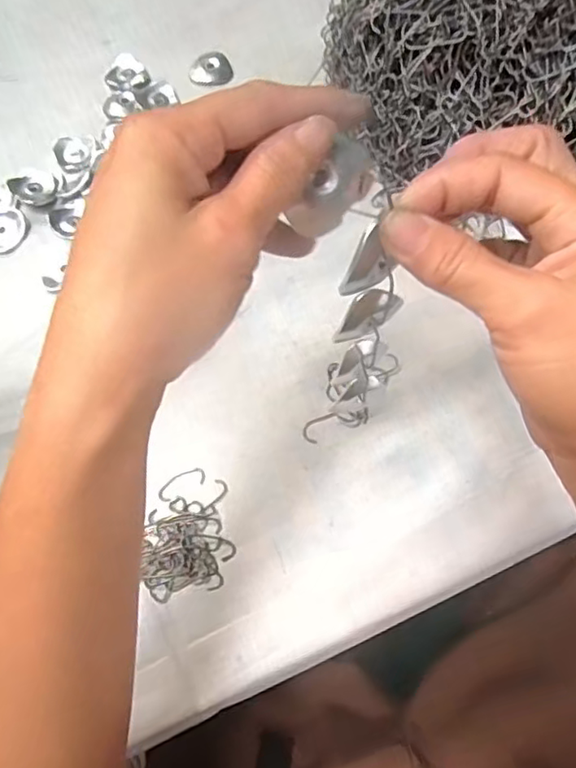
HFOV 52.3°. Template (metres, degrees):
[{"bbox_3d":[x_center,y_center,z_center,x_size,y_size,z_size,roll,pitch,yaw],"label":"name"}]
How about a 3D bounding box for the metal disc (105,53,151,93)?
[{"bbox_3d":[-0.139,-0.267,0.505,0.037,0.011,0.037,-1,70,2],"label":"metal disc"}]

